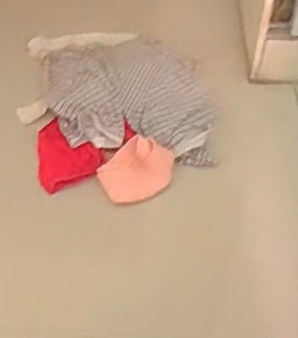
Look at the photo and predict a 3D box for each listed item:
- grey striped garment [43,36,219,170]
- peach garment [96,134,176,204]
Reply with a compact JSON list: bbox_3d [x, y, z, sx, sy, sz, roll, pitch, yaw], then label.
[{"bbox_3d":[-0.047,-0.166,1.302,0.337,0.064,0.345,-6,51,-7],"label":"grey striped garment"},{"bbox_3d":[-0.023,0.007,1.208,0.118,0.016,0.148,40,70,7],"label":"peach garment"}]

